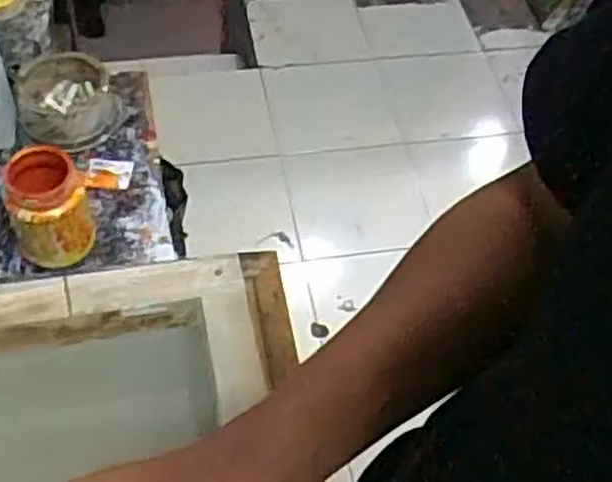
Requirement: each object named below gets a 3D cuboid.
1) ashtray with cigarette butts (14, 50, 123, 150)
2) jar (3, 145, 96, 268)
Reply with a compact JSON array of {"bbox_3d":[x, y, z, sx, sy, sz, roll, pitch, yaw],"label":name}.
[{"bbox_3d":[-0.240,-0.142,0.807,0.094,0.041,0.093,-11,55,-12],"label":"ashtray with cigarette butts"},{"bbox_3d":[-0.221,-0.029,0.692,0.066,0.093,0.055,-11,55,-12],"label":"jar"}]

